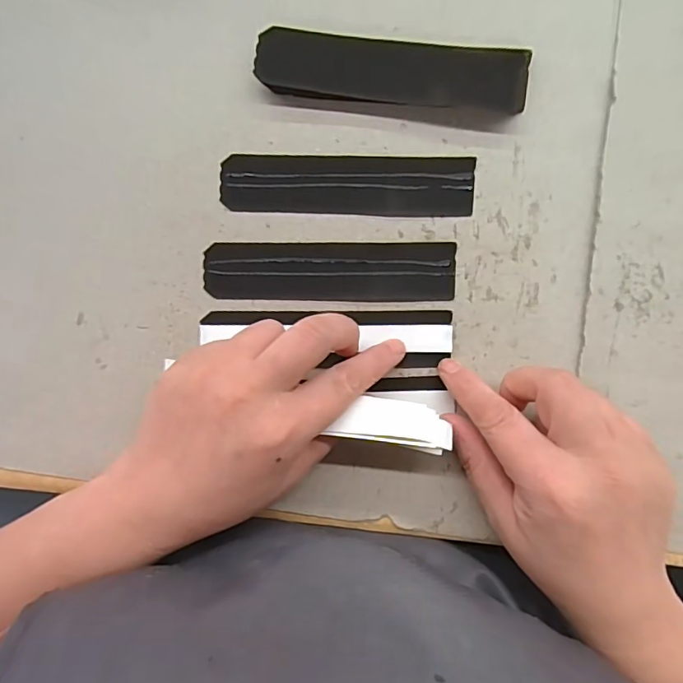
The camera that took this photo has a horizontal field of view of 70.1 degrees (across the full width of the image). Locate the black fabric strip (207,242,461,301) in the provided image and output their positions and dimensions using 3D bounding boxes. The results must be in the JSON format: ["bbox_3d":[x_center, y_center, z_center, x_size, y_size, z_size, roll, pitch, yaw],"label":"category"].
[{"bbox_3d":[-0.007,-0.039,0.272,0.138,0.004,0.032,1,92,4],"label":"black fabric strip"}]

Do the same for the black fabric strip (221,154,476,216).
[{"bbox_3d":[0.003,-0.087,0.272,0.138,0.004,0.032,2,92,4],"label":"black fabric strip"}]

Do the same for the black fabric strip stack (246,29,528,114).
[{"bbox_3d":[0.027,-0.146,0.263,0.143,0.010,0.033,7,92,4],"label":"black fabric strip stack"}]

